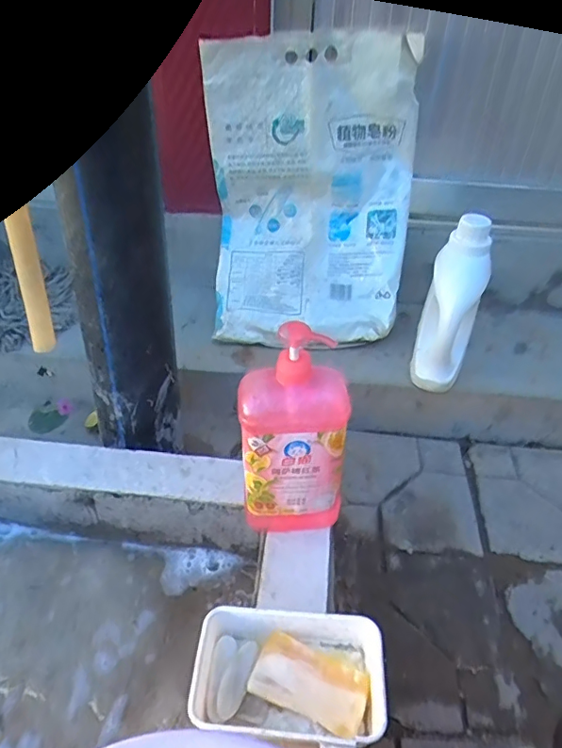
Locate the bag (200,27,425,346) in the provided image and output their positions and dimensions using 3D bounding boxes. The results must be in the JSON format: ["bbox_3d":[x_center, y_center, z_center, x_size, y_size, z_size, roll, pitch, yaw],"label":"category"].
[{"bbox_3d":[0.053,-0.301,0.921,0.344,0.480,0.114,1,19,3],"label":"bag"}]

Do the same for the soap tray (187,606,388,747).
[{"bbox_3d":[0.007,0.291,0.502,0.173,0.045,0.116,7,40,4],"label":"soap tray"}]

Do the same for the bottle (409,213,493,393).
[{"bbox_3d":[0.266,-0.107,0.834,0.086,0.280,0.073,18,21,20],"label":"bottle"}]

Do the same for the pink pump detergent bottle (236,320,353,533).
[{"bbox_3d":[0.013,0.068,0.581,0.113,0.265,0.058,-1,40,-6],"label":"pink pump detergent bottle"}]

